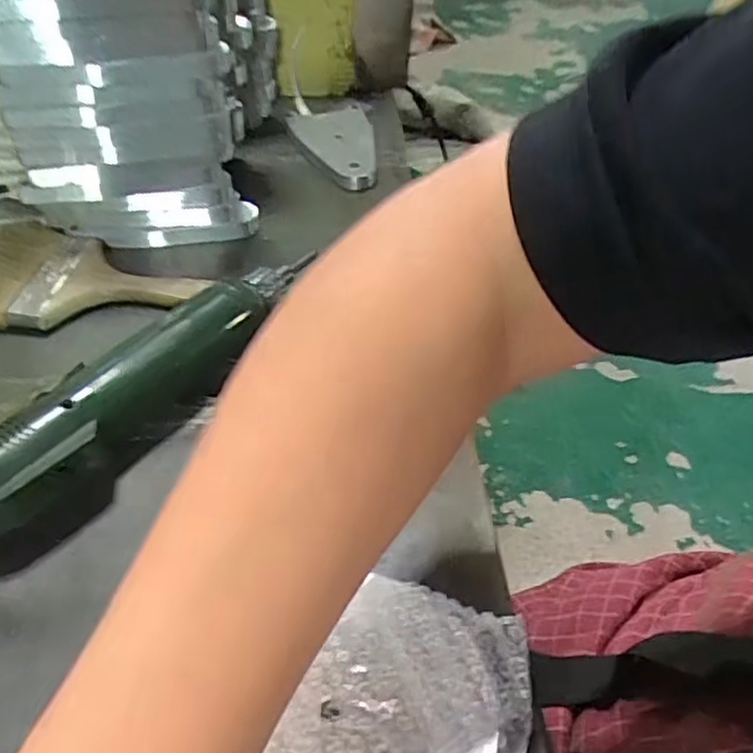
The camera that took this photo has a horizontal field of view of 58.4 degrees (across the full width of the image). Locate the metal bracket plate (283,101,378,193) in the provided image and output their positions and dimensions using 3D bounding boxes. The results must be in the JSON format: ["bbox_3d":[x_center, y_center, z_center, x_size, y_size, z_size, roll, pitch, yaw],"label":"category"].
[{"bbox_3d":[-0.039,-0.204,0.574,0.073,0.014,0.138,-1,45,-3],"label":"metal bracket plate"}]

